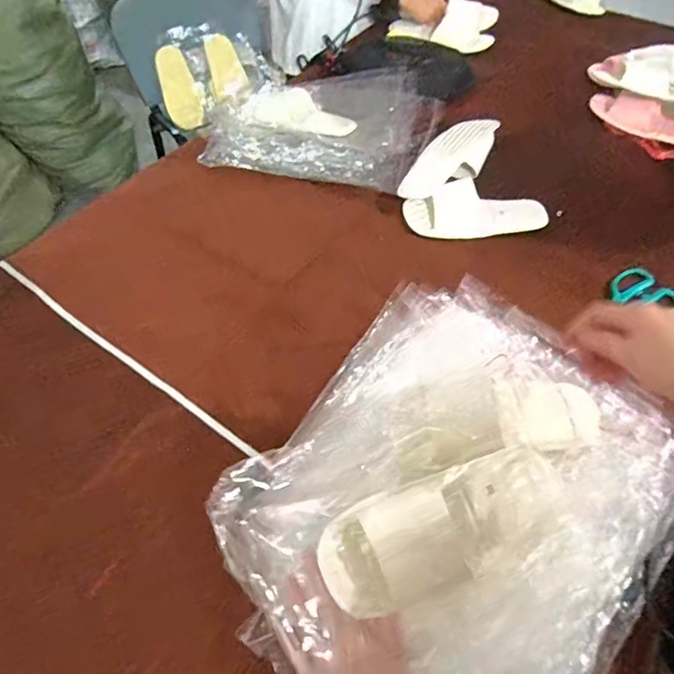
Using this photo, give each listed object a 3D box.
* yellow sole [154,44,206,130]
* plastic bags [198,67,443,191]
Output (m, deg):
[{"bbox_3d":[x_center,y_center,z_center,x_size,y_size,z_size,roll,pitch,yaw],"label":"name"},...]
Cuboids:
[{"bbox_3d":[-0.468,-0.730,1.559,0.106,0.017,0.264,-25,84,9],"label":"yellow sole"},{"bbox_3d":[-0.028,-0.413,1.015,0.418,0.052,0.293,10,60,10],"label":"plastic bags"}]

